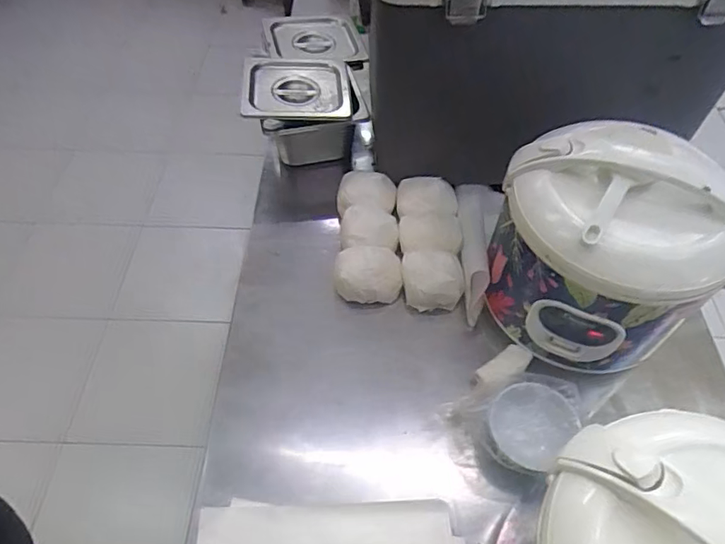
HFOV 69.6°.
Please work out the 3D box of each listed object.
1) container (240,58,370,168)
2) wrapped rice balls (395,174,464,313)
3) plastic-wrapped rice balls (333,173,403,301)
[{"bbox_3d":[-0.099,-0.283,0.912,0.196,0.128,0.172,-6,55,-5],"label":"container"},{"bbox_3d":[0.099,-0.047,0.779,0.094,0.066,0.218,-1,54,-1],"label":"wrapped rice balls"},{"bbox_3d":[0.005,-0.059,0.792,0.094,0.068,0.227,-1,54,-1],"label":"plastic-wrapped rice balls"}]

